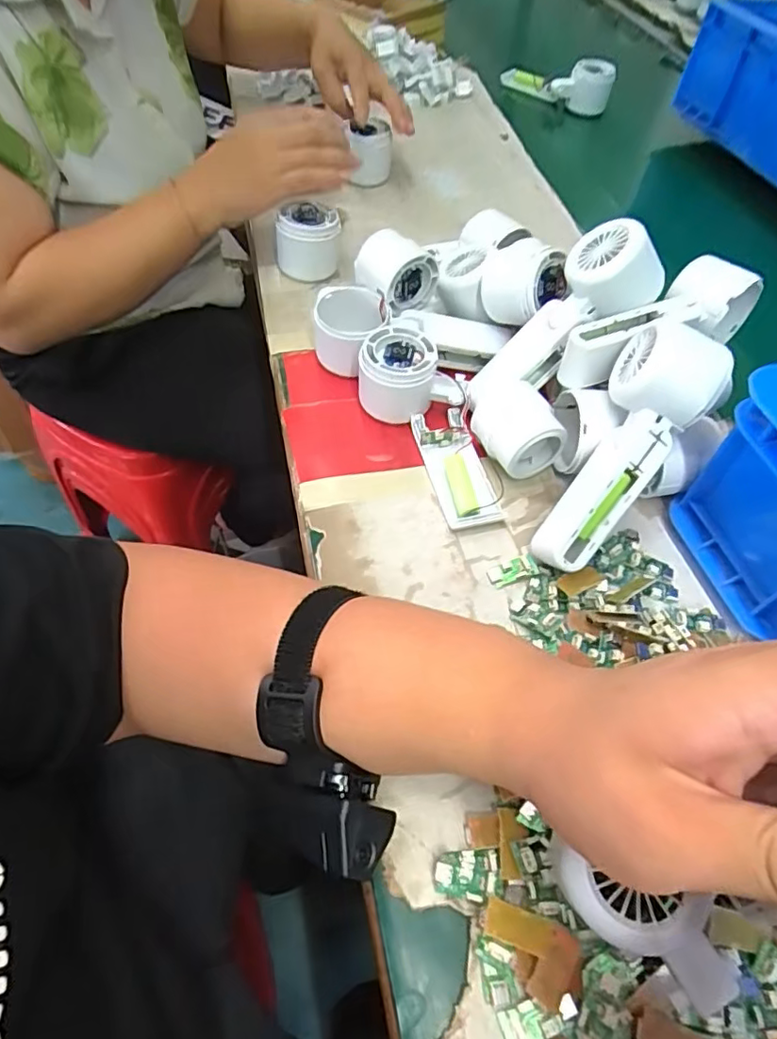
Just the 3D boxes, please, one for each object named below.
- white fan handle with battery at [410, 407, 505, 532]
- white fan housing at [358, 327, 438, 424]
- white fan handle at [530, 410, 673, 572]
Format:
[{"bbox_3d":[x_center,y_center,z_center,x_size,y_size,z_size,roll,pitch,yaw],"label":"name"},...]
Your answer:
[{"bbox_3d":[0.050,-0.038,0.417,0.042,0.017,0.101,-10,57,-10],"label":"white fan handle with battery"},{"bbox_3d":[0.008,-0.110,0.443,0.060,0.051,0.052,14,56,7],"label":"white fan housing"},{"bbox_3d":[0.131,-0.018,0.357,0.039,0.028,0.109,37,91,20],"label":"white fan handle"}]

